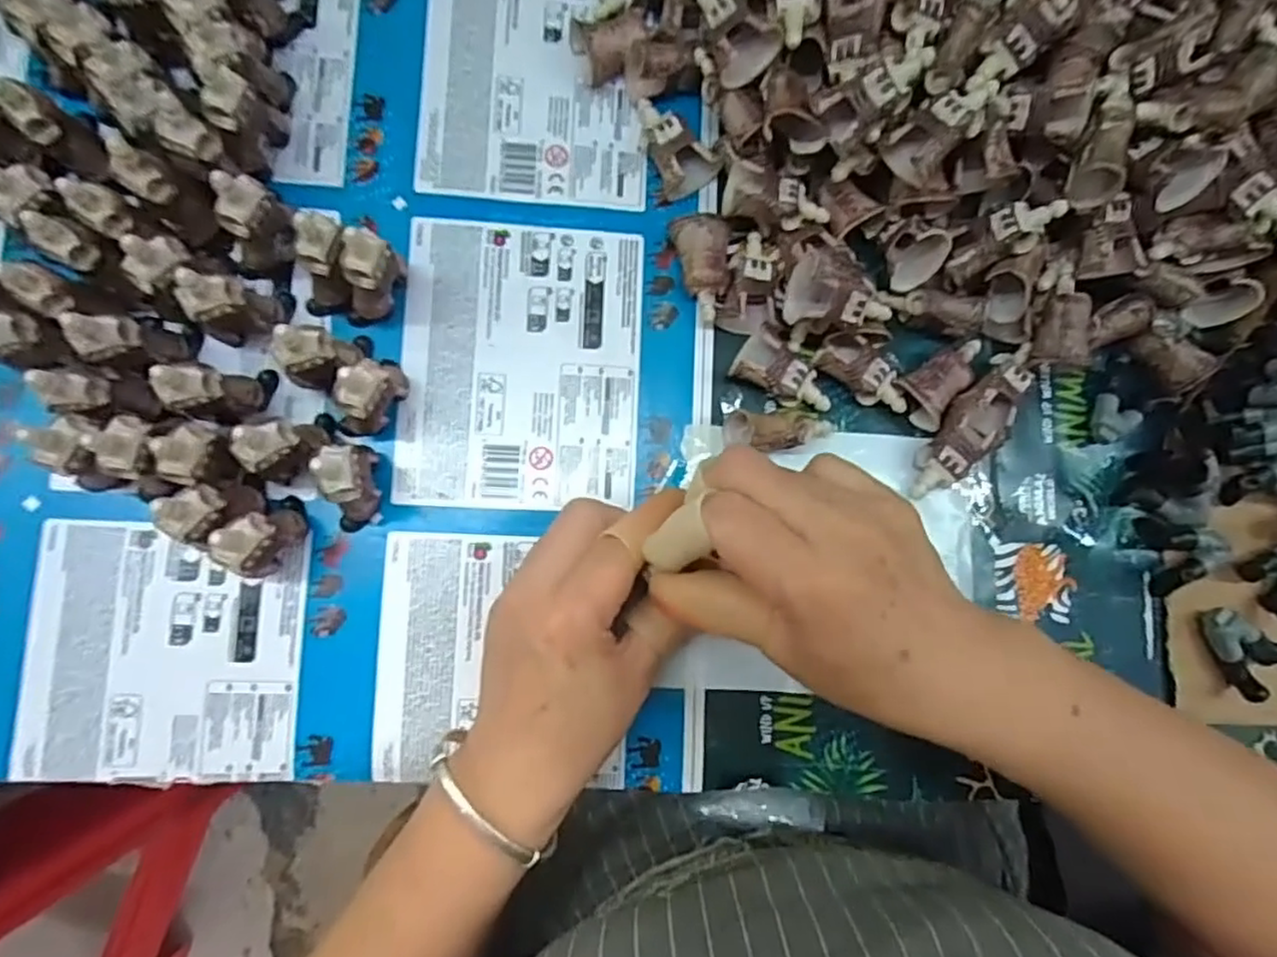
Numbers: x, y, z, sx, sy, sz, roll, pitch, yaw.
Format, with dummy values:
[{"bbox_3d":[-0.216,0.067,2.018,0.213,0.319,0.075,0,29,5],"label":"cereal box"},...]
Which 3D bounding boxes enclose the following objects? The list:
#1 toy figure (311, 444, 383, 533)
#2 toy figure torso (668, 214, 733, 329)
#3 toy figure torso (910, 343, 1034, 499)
[{"bbox_3d":[-0.118,0.005,0.277,0.016,0.053,0.035,13,84,-4],"label":"toy figure"},{"bbox_3d":[0.029,-0.099,0.318,0.027,0.018,0.047,0,85,-5],"label":"toy figure torso"},{"bbox_3d":[0.162,-0.027,0.324,0.026,0.017,0.088,38,83,-1],"label":"toy figure torso"}]

